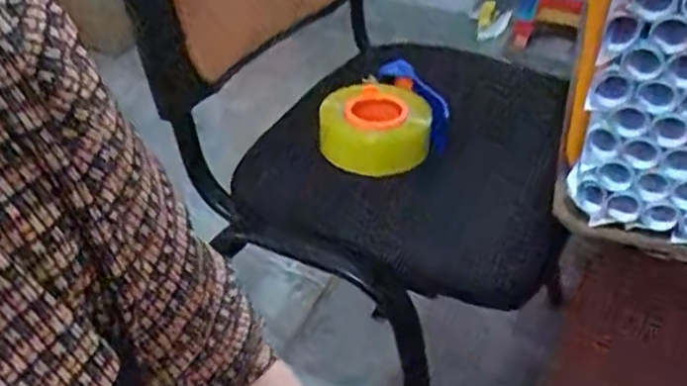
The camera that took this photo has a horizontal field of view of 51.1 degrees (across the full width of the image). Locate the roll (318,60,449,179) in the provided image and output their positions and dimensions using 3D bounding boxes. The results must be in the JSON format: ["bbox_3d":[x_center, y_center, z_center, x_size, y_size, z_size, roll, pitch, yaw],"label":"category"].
[{"bbox_3d":[0.048,-0.090,0.891,0.150,0.082,0.150,-20,41,-25],"label":"roll"}]

